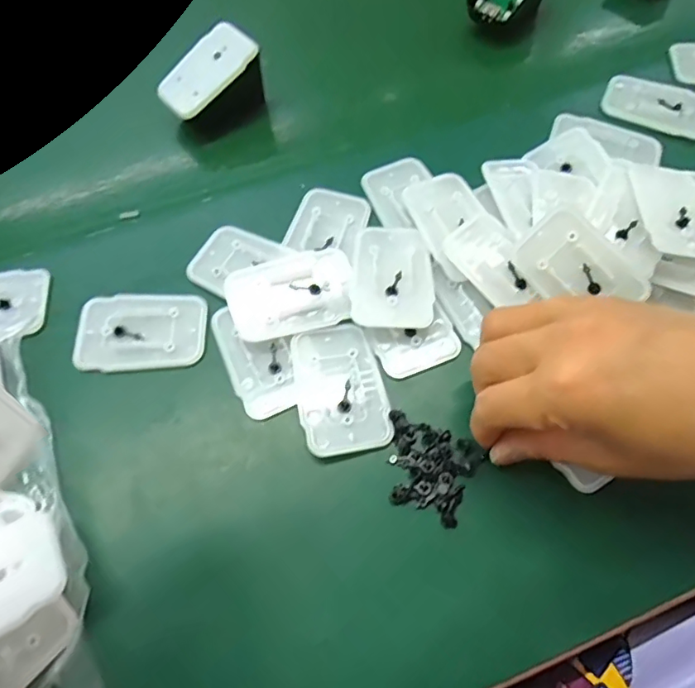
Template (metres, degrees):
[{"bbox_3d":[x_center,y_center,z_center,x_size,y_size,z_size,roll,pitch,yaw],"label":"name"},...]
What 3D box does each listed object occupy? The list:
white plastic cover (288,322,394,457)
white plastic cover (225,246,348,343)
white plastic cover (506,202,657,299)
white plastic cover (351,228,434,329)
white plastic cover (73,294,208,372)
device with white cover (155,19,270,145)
[{"bbox_3d":[-0.004,0.023,0.265,0.044,0.007,0.067,-12,64,-5],"label":"white plastic cover"},{"bbox_3d":[-0.031,-0.030,0.284,0.067,0.010,0.049,-15,64,-6],"label":"white plastic cover"},{"bbox_3d":[0.123,-0.040,0.277,0.064,0.010,0.042,43,99,4],"label":"white plastic cover"},{"bbox_3d":[0.025,-0.039,0.287,0.043,0.004,0.065,1,63,2],"label":"white plastic cover"},{"bbox_3d":[-0.112,-0.007,0.283,0.068,0.004,0.044,-2,63,0],"label":"white plastic cover"},{"bbox_3d":[-0.092,-0.176,0.352,0.064,0.043,0.042,-42,70,-18],"label":"device with white cover"}]

